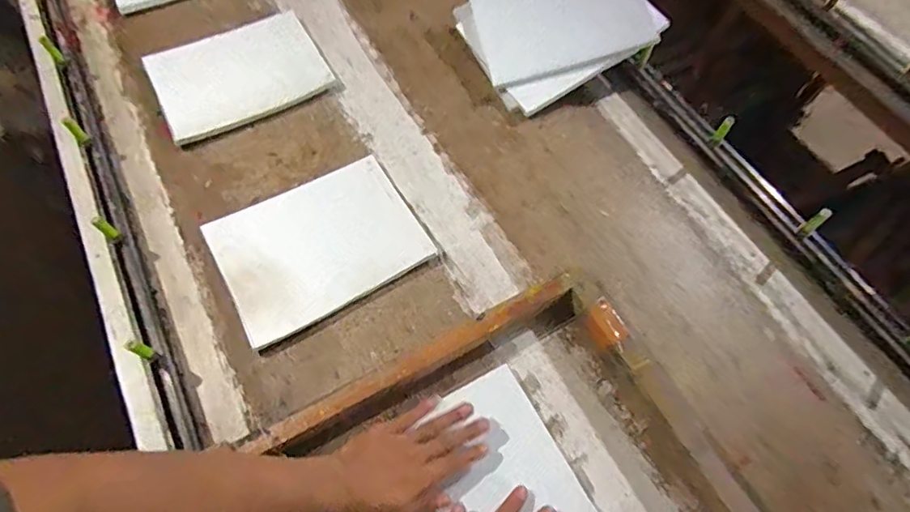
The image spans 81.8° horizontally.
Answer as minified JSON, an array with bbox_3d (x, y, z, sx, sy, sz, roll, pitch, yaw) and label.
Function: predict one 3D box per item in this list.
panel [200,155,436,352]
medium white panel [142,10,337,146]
[{"bbox_3d":[-0.192,-0.021,0.745,0.271,0.016,0.205,-29,67,-14],"label":"panel"},{"bbox_3d":[-0.361,-0.307,0.882,0.268,0.022,0.203,-25,67,-12],"label":"medium white panel"}]

